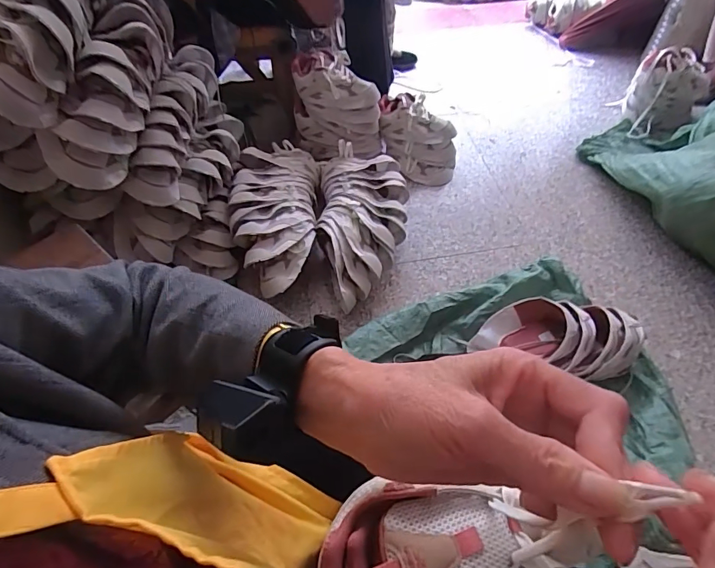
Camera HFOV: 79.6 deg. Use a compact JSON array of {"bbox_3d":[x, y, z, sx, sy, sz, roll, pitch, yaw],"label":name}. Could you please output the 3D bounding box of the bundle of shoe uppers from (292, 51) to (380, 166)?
[{"bbox_3d":[-0.049,-0.417,1.032,0.173,0.229,0.136,33,59,21],"label":"bundle of shoe uppers"}]

